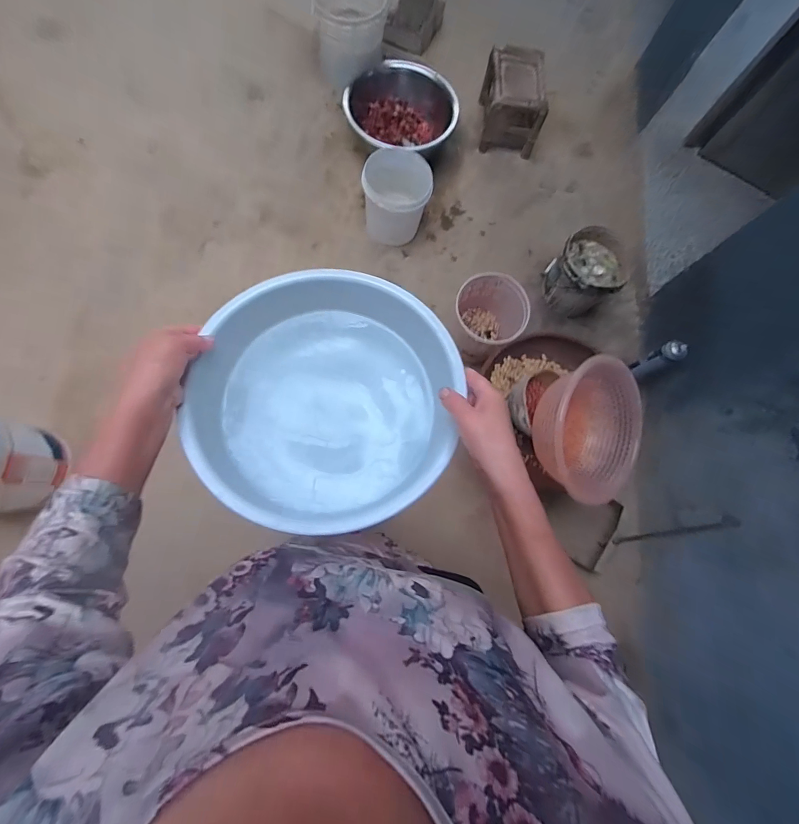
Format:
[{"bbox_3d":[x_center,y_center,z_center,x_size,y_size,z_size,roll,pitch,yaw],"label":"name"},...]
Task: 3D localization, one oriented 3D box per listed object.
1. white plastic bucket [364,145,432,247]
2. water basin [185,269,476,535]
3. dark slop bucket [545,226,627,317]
[{"bbox_3d":[-0.011,-0.819,1.478,0.241,0.267,0.216,-9,77,-9],"label":"white plastic bucket"},{"bbox_3d":[-0.097,-0.008,0.470,0.289,0.102,0.274,0,77,-2],"label":"water basin"},{"bbox_3d":[0.706,-0.532,1.463,0.224,0.210,0.267,6,75,-5],"label":"dark slop bucket"}]

